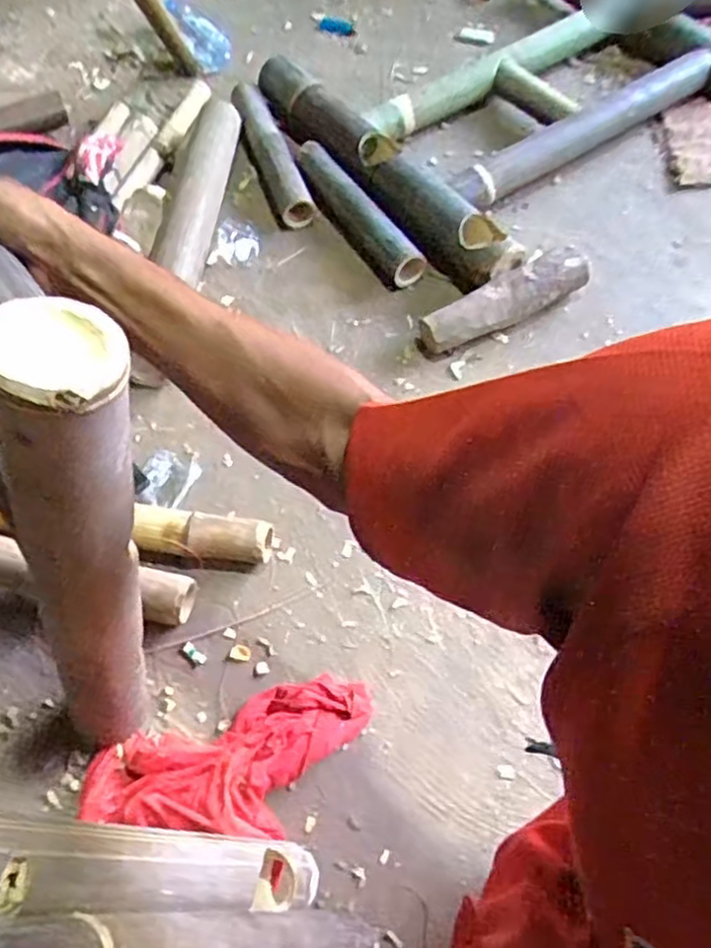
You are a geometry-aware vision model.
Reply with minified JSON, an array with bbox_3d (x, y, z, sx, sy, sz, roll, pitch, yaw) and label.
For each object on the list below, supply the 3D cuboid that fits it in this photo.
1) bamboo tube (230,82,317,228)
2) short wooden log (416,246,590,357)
[{"bbox_3d":[-0.143,-0.546,1.209,0.064,0.060,0.332,-21,59,-10],"label":"bamboo tube"},{"bbox_3d":[0.209,-0.237,0.997,0.260,0.074,0.052,-25,60,-13],"label":"short wooden log"}]

